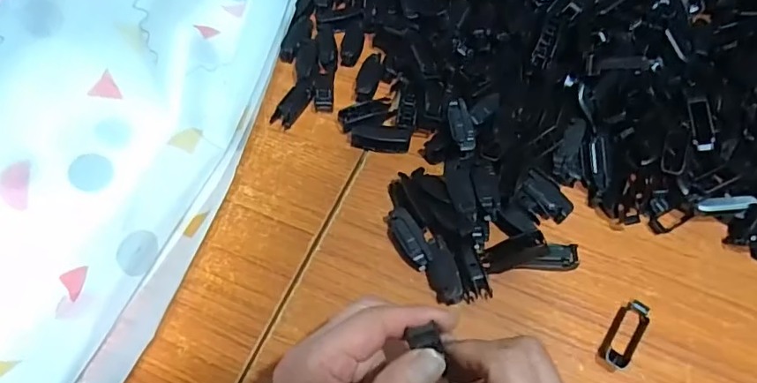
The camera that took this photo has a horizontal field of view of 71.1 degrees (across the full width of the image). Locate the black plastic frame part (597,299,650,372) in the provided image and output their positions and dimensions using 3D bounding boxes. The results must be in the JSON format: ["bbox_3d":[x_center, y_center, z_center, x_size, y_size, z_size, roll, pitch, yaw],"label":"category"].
[{"bbox_3d":[0.176,0.101,0.376,0.021,0.009,0.057,34,63,15],"label":"black plastic frame part"}]

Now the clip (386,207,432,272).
[{"bbox_3d":[0.023,0.035,0.397,0.020,0.015,0.048,-24,64,-17],"label":"clip"}]

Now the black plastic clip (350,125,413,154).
[{"bbox_3d":[0.002,-0.046,0.446,0.049,0.013,0.023,5,60,-1],"label":"black plastic clip"}]

